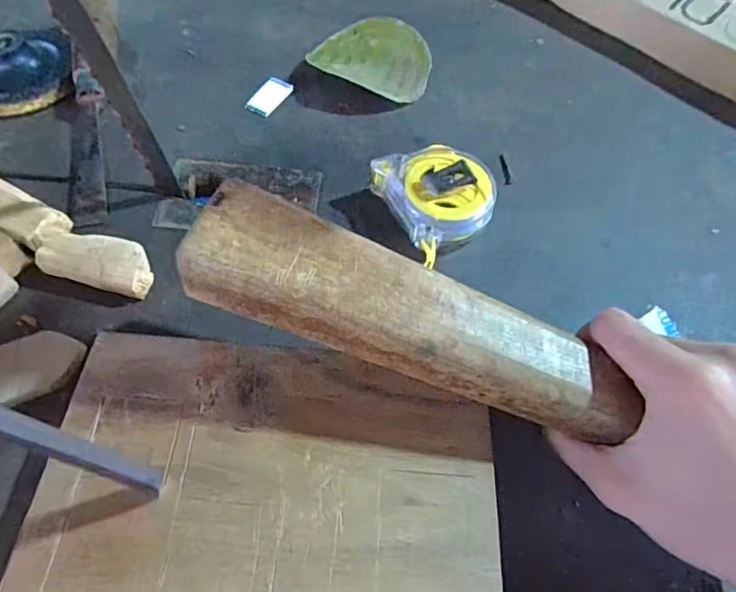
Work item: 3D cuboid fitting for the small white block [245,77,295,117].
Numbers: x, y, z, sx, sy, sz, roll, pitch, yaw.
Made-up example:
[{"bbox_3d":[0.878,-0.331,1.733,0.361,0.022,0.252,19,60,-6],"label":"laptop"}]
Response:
[{"bbox_3d":[-0.077,-0.155,0.418,0.022,0.007,0.040,28,63,14],"label":"small white block"}]

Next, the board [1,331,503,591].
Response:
[{"bbox_3d":[-0.045,0.095,0.253,0.203,0.029,0.139,5,59,1],"label":"board"}]

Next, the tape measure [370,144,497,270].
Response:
[{"bbox_3d":[0.046,-0.064,0.347,0.063,0.033,0.076,-25,63,-15],"label":"tape measure"}]

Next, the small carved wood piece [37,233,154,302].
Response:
[{"bbox_3d":[-0.161,-0.019,0.319,0.066,0.025,0.027,14,60,6],"label":"small carved wood piece"}]

